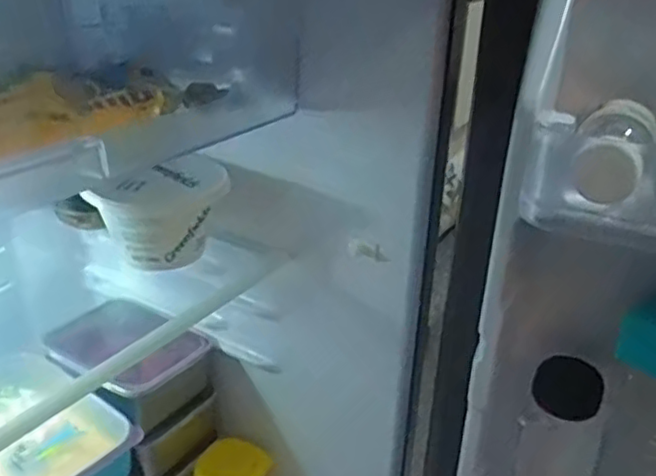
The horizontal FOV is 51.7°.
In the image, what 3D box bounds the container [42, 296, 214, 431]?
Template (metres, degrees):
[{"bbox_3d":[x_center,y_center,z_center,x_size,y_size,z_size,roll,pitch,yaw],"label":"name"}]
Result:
[{"bbox_3d":[-0.184,0.117,0.636,0.123,0.060,0.106,21,32,32],"label":"container"}]

